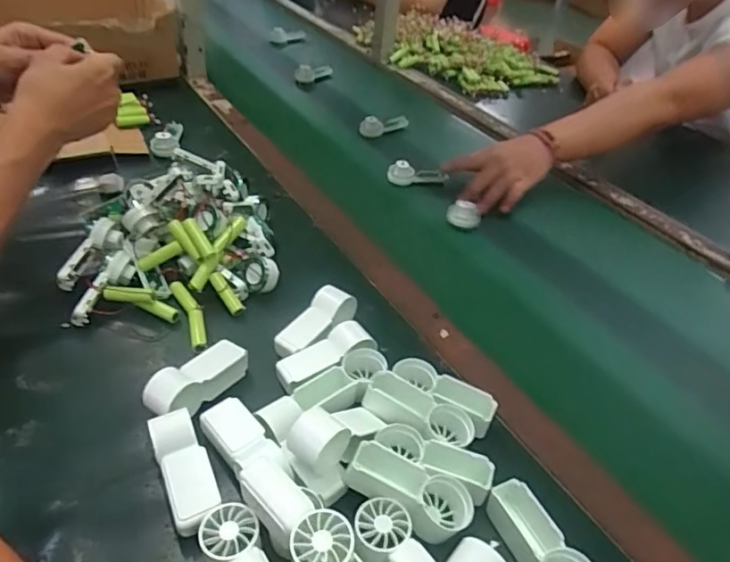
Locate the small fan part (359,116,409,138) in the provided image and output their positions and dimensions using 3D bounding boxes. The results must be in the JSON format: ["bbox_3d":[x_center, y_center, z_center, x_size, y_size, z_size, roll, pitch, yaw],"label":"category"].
[{"bbox_3d":[0.031,-0.276,0.965,0.092,0.033,0.022,-14,43,-25],"label":"small fan part"}]

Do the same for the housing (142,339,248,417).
[{"bbox_3d":[-0.145,0.086,0.473,0.041,0.035,0.095,27,44,25],"label":"housing"}]

